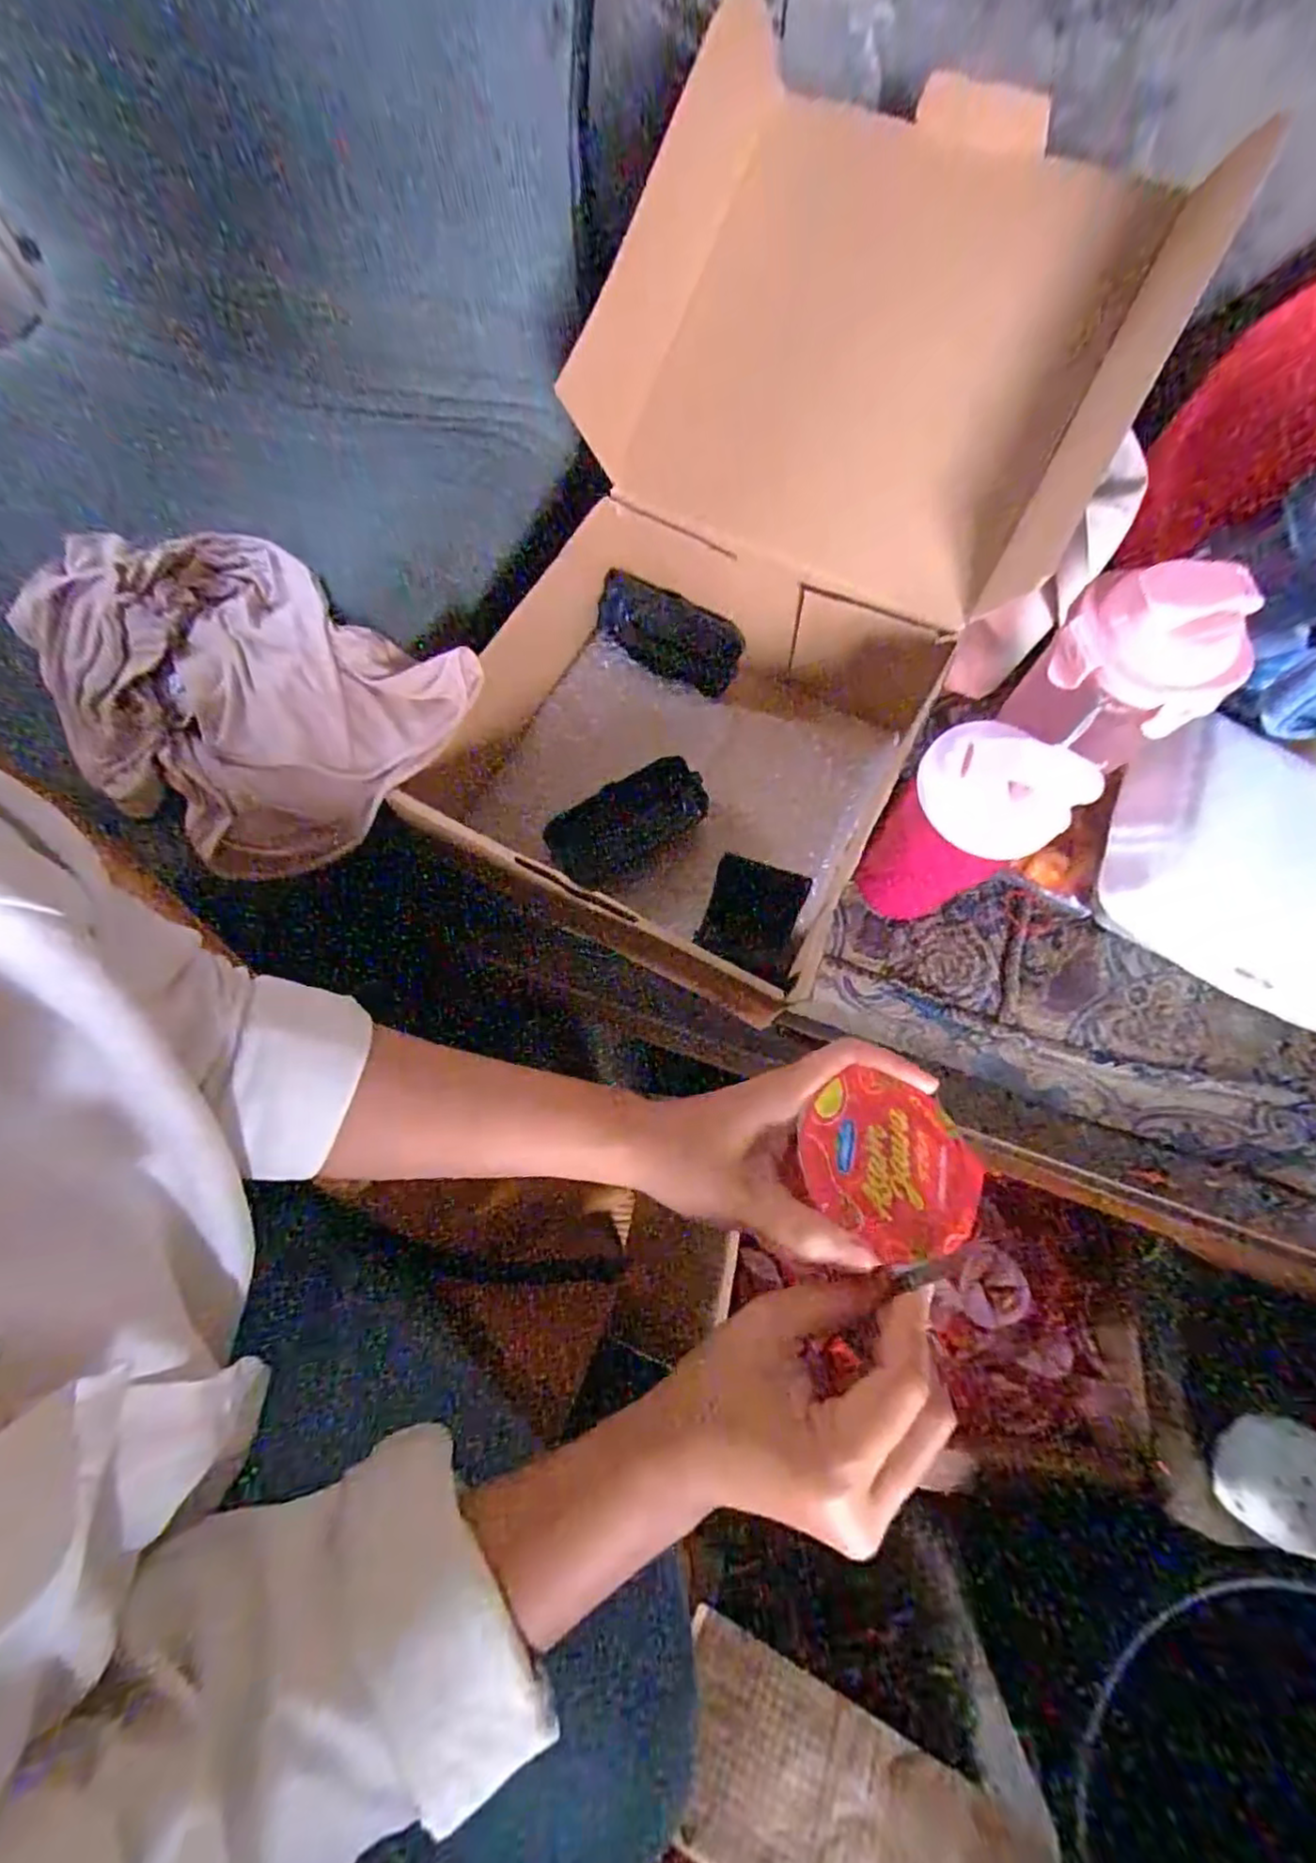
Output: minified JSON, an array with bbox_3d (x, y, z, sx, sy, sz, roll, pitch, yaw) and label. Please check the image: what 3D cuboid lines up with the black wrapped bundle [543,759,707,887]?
[{"bbox_3d":[-0.021,-0.077,0.462,0.110,0.036,0.045,-24,71,-7],"label":"black wrapped bundle"}]

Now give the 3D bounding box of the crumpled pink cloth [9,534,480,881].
[{"bbox_3d":[-0.271,-0.158,0.399,0.284,0.046,0.180,33,74,13],"label":"crumpled pink cloth"}]

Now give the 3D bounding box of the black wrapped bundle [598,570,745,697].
[{"bbox_3d":[0.008,-0.225,0.506,0.114,0.022,0.054,27,113,0],"label":"black wrapped bundle"}]

